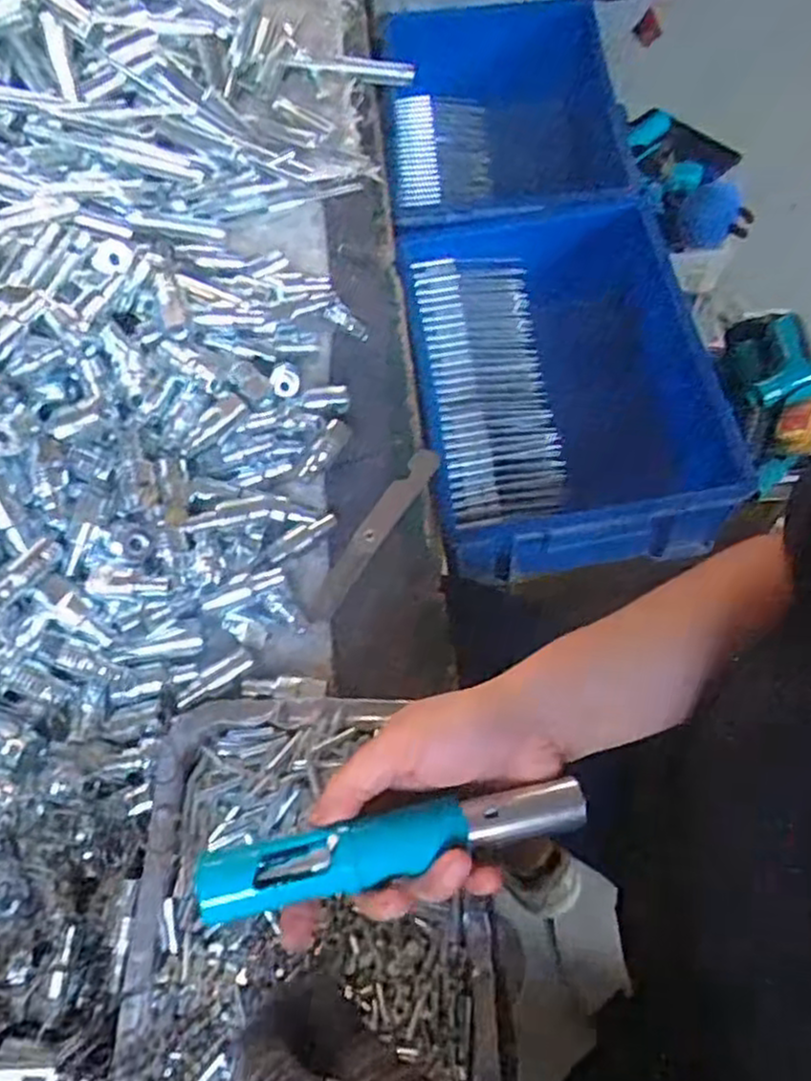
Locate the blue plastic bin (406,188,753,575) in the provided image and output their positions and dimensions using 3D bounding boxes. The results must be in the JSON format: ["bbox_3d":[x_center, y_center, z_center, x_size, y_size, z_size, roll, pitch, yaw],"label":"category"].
[{"bbox_3d":[0.181,-0.176,0.832,0.320,0.122,0.405,-7,64,-2],"label":"blue plastic bin"}]

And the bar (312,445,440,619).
[{"bbox_3d":[-0.021,-0.008,0.511,0.018,0.004,0.145,30,69,15],"label":"bar"}]

